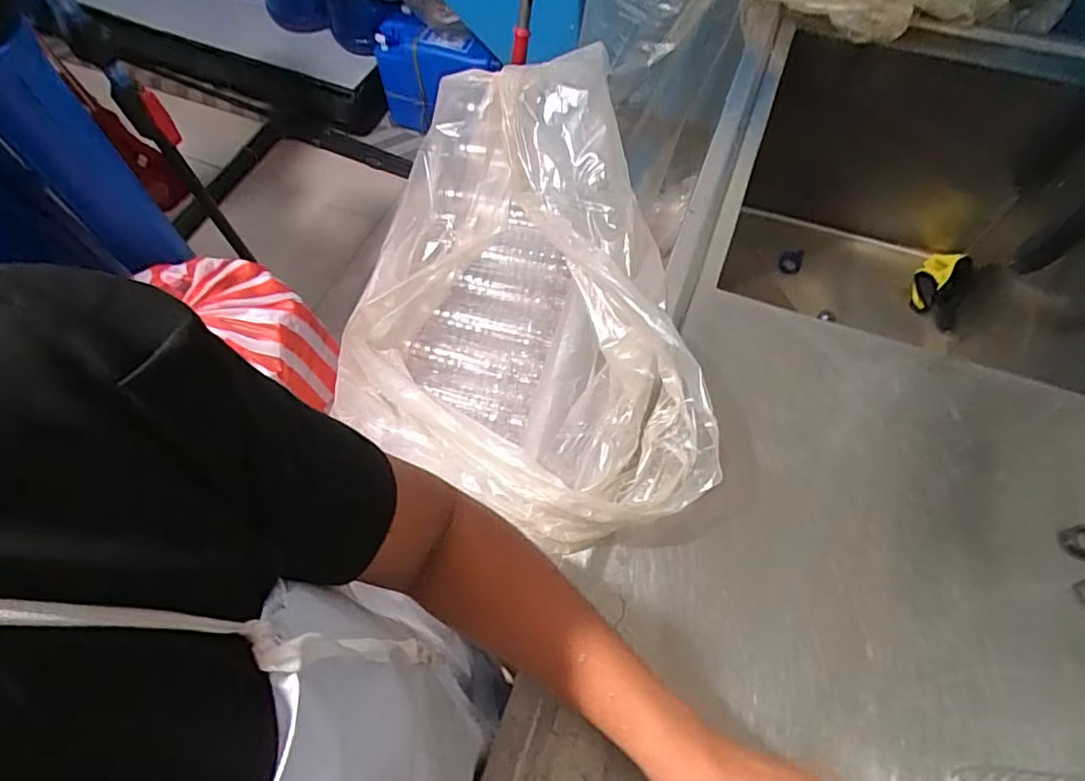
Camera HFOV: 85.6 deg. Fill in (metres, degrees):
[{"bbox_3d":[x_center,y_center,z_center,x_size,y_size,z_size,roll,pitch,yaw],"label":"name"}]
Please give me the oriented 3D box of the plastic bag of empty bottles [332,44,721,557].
[{"bbox_3d":[-0.045,-0.089,0.714,0.344,0.315,0.575,-4,63,-2],"label":"plastic bag of empty bottles"}]

